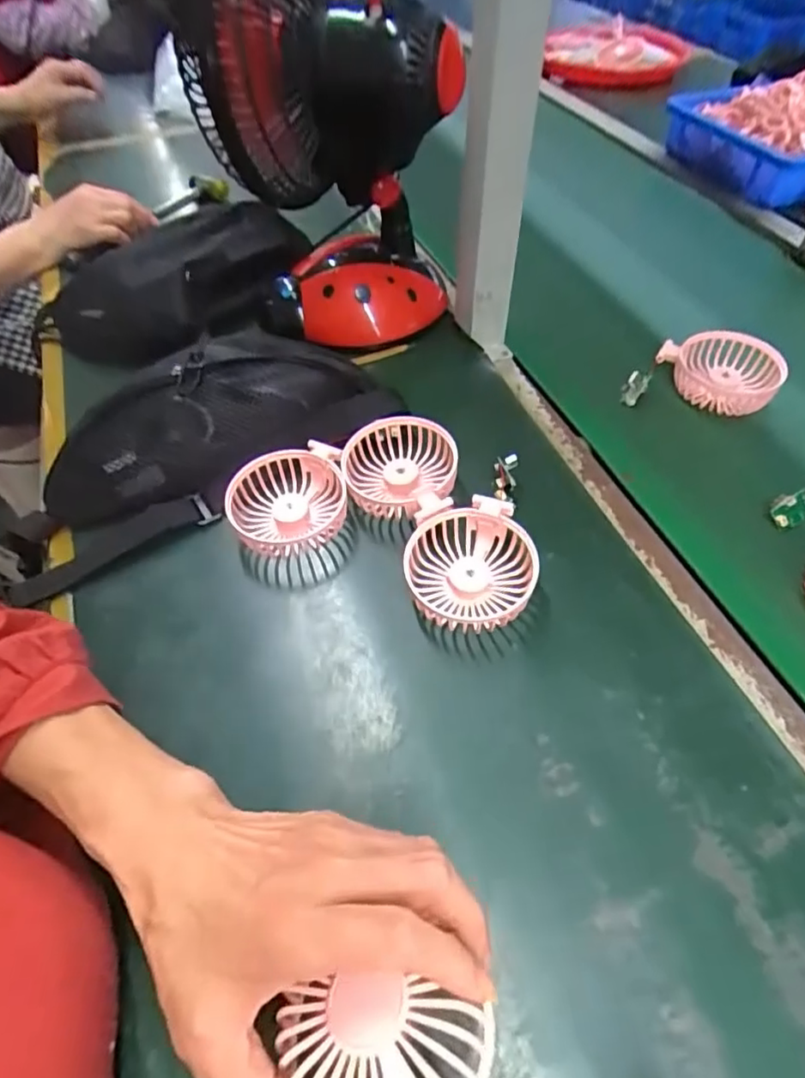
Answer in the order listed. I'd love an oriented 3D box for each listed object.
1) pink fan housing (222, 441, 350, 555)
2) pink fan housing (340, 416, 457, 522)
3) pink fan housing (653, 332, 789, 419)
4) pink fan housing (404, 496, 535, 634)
[{"bbox_3d":[-0.088,-0.028,0.463,0.094,0.034,0.087,-8,53,-4],"label":"pink fan housing"},{"bbox_3d":[0.003,-0.057,0.477,0.095,0.037,0.090,-1,53,1],"label":"pink fan housing"},{"bbox_3d":[0.296,-0.152,0.542,0.088,0.033,0.089,-1,53,1],"label":"pink fan housing"},{"bbox_3d":[0.047,0.019,0.417,0.085,0.037,0.089,-1,53,1],"label":"pink fan housing"}]

